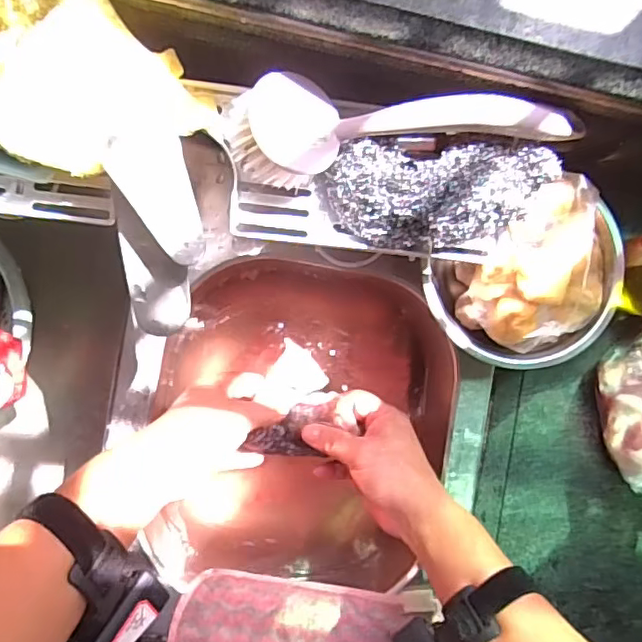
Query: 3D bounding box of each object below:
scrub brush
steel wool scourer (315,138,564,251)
[{"bbox_3d":[0.056,-0.141,0.389,0.235,0.049,0.065,-10,92,-8],"label":"scrub brush"},{"bbox_3d":[0.083,-0.088,0.407,0.159,0.048,0.069,0,90,-8],"label":"steel wool scourer"}]

